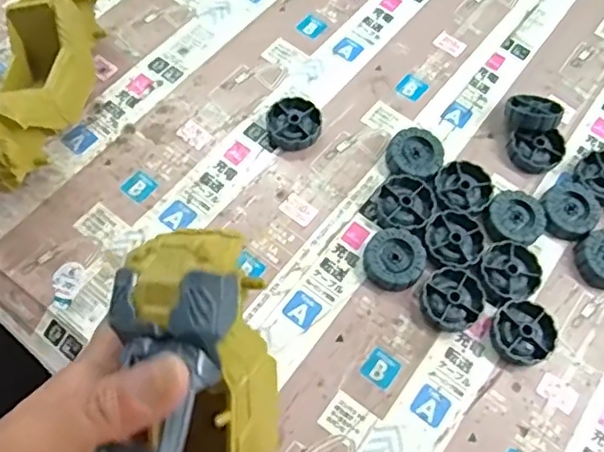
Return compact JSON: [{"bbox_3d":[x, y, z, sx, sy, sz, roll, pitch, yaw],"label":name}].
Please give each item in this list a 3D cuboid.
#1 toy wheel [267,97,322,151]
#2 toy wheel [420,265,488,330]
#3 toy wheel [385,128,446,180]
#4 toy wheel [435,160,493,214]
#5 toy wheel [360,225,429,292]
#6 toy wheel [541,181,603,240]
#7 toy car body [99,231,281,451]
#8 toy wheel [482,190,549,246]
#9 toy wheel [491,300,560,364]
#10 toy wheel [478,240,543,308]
[{"bbox_3d":[-0.005,-0.072,0.436,0.037,0.015,0.038,1,65,-2],"label":"toy wheel"},{"bbox_3d":[0.094,0.047,0.386,0.037,0.011,0.040,1,65,-2],"label":"toy wheel"},{"bbox_3d":[0.079,-0.049,0.429,0.038,0.015,0.037,1,65,-2],"label":"toy wheel"},{"bbox_3d":[0.110,-0.025,0.422,0.037,0.013,0.038,1,65,-2],"label":"toy wheel"},{"bbox_3d":[0.060,0.021,0.393,0.037,0.010,0.038,1,65,-2],"label":"toy wheel"},{"bbox_3d":[0.183,-0.011,0.420,0.038,0.012,0.045,35,69,13],"label":"toy wheel"},{"bbox_3d":[-0.045,0.074,0.256,0.069,0.056,0.142,1,82,-1],"label":"toy car body"},{"bbox_3d":[0.142,-0.003,0.414,0.036,0.012,0.043,41,70,16],"label":"toy wheel"},{"bbox_3d":[0.138,0.067,0.382,0.038,0.013,0.039,1,65,-2],"label":"toy wheel"},{"bbox_3d":[0.134,0.031,0.400,0.041,0.013,0.038,1,65,-2],"label":"toy wheel"}]

